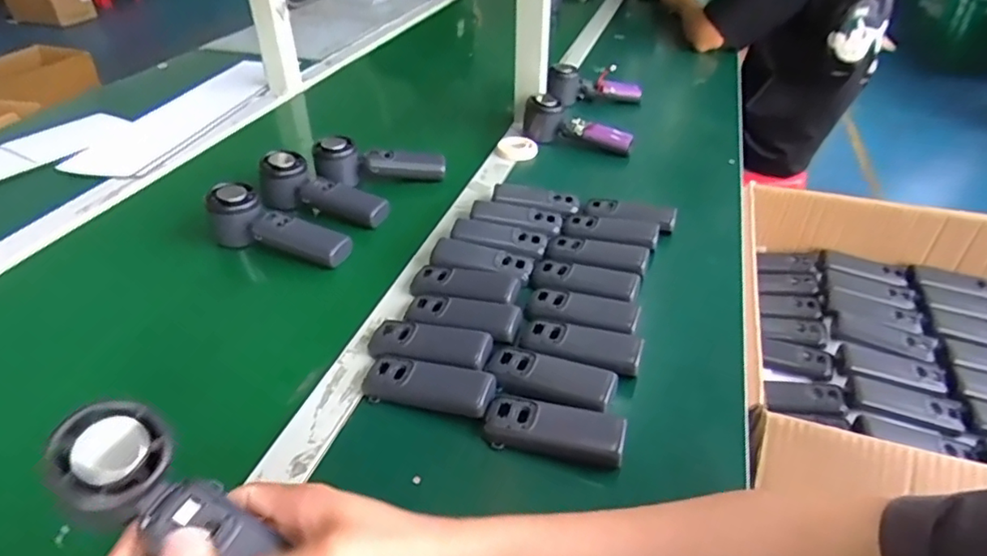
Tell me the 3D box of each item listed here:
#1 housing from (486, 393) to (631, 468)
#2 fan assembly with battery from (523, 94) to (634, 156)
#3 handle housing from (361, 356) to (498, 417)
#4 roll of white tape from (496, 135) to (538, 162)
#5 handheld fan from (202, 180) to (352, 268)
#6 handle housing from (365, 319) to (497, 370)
[{"bbox_3d":[0.046,0.115,0.451,0.103,0.018,0.042,12,38,14],"label":"housing"},{"bbox_3d":[0.122,-0.218,0.852,0.162,0.055,0.041,16,40,19],"label":"fan assembly with battery"},{"bbox_3d":[-0.052,0.087,0.484,0.106,0.016,0.041,9,38,10],"label":"handle housing"},{"bbox_3d":[0.034,-0.187,0.849,0.058,0.017,0.058,3,37,3],"label":"roll of white tape"},{"bbox_3d":[-0.231,-0.058,0.639,0.160,0.054,0.046,13,39,15],"label":"handheld fan"},{"bbox_3d":[-0.056,0.059,0.519,0.107,0.017,0.046,8,38,9],"label":"handle housing"}]

